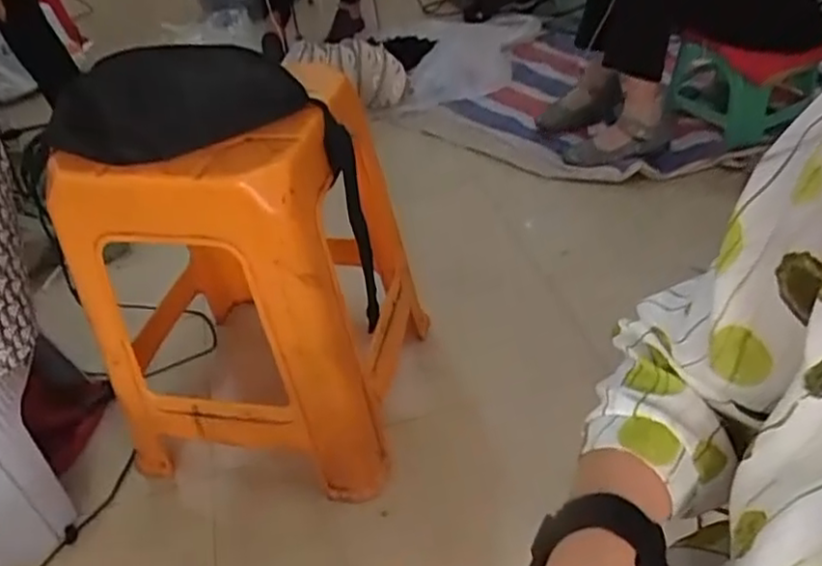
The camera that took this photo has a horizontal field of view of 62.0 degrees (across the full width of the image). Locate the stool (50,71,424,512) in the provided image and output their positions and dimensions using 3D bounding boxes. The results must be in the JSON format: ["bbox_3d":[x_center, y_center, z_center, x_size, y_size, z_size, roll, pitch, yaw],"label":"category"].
[{"bbox_3d":[-0.211,-0.016,0.959,0.362,0.491,0.385,3,41,13],"label":"stool"}]

